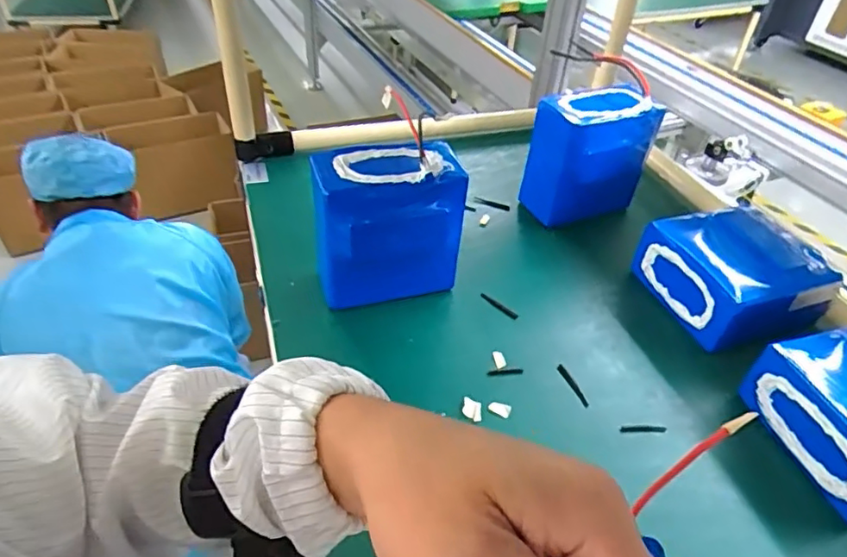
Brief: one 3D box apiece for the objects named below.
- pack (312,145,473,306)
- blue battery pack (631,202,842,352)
[{"bbox_3d":[-0.041,-0.054,0.623,0.155,0.155,0.085,-6,43,-11],"label":"pack"},{"bbox_3d":[0.341,-0.008,0.643,0.140,0.084,0.154,-14,45,-19],"label":"blue battery pack"}]

